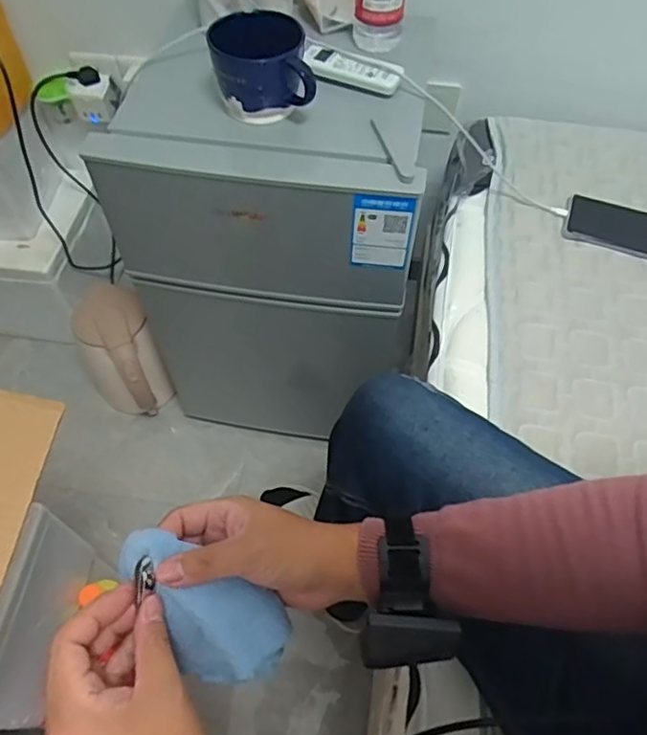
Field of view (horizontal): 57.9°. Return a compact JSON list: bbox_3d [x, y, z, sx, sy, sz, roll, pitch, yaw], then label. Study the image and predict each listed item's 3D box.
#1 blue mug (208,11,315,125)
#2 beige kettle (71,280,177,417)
[{"bbox_3d":[-0.066,-0.332,0.648,0.111,0.078,0.085,-1,57,-1],"label":"blue mug"},{"bbox_3d":[-0.371,-0.020,1.089,0.137,0.221,0.216,-26,61,-16],"label":"beige kettle"}]

